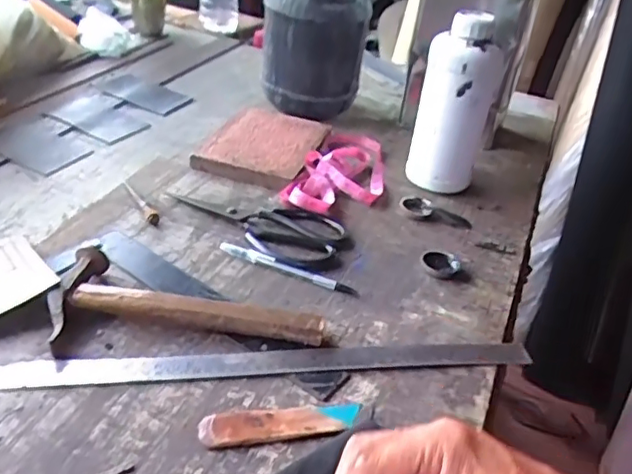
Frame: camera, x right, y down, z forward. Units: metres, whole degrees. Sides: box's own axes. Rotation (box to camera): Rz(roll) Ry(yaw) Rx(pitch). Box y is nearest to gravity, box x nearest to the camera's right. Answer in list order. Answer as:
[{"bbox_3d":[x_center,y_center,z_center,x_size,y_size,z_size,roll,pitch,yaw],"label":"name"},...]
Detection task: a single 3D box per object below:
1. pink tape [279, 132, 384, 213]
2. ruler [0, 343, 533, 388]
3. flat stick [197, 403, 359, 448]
[{"bbox_3d":[0.038,-0.086,0.769,0.104,0.031,0.235,16,35,13],"label":"pink tape"},{"bbox_3d":[-0.041,0.104,0.496,0.460,0.007,0.032,0,34,-11],"label":"ruler"},{"bbox_3d":[-0.026,0.139,0.452,0.120,0.007,0.030,-2,35,-13],"label":"flat stick"}]

